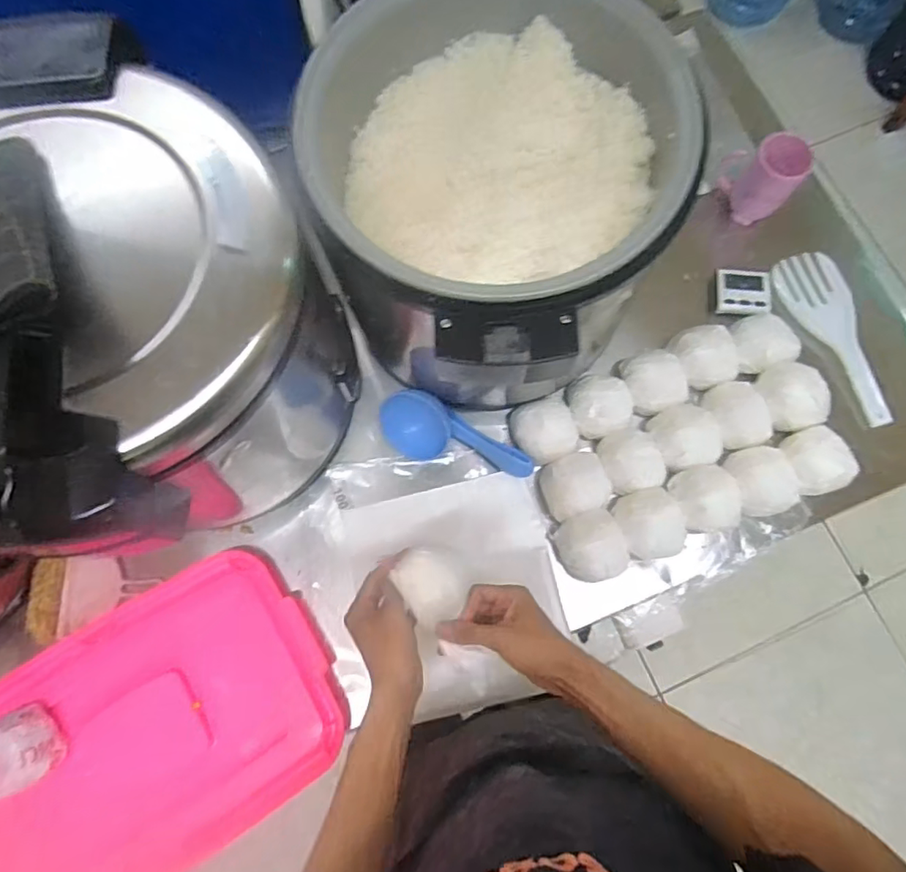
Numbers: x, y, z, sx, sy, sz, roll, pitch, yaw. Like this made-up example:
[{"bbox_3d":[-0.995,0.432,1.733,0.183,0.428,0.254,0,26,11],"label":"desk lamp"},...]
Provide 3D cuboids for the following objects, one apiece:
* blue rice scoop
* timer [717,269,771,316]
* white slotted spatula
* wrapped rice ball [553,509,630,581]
[{"bbox_3d":[0.001,0.007,0.735,0.193,0.047,0.077,26,78,6],"label":"blue rice scoop"},{"bbox_3d":[0.403,-0.198,0.786,0.075,0.017,0.066,2,76,0],"label":"timer"},{"bbox_3d":[0.524,-0.138,0.777,0.087,0.029,0.258,-13,77,-3],"label":"white slotted spatula"},{"bbox_3d":[0.172,0.134,0.695,0.075,0.049,0.081,0,76,0],"label":"wrapped rice ball"}]

